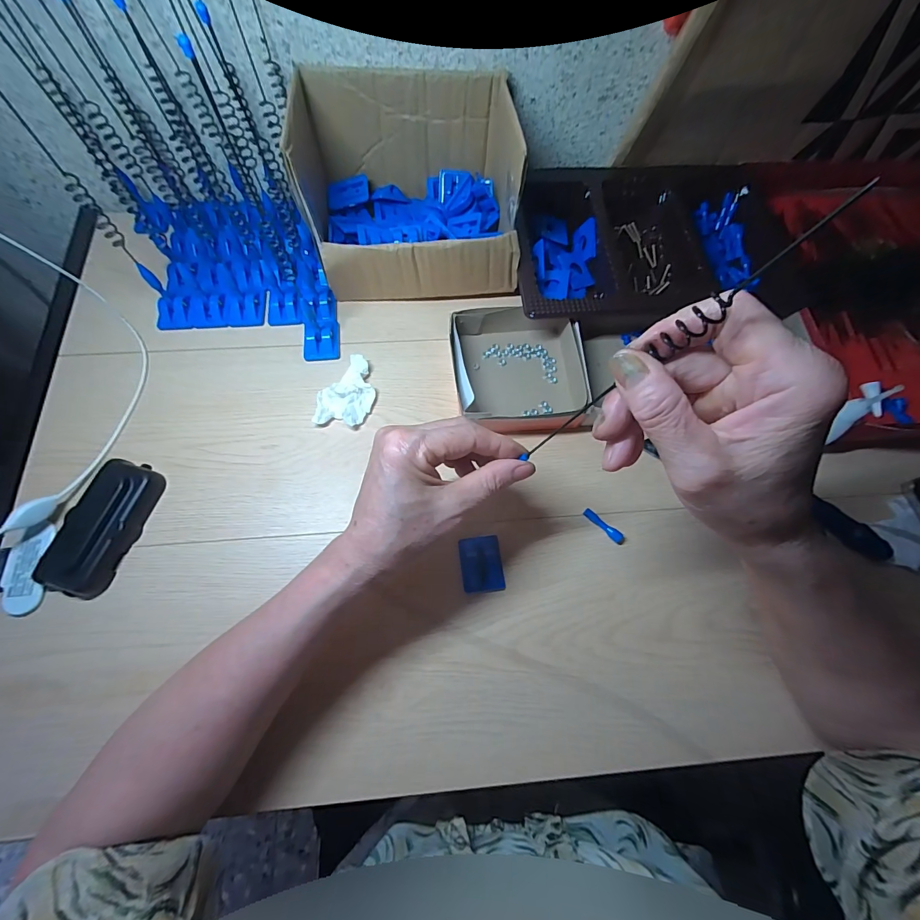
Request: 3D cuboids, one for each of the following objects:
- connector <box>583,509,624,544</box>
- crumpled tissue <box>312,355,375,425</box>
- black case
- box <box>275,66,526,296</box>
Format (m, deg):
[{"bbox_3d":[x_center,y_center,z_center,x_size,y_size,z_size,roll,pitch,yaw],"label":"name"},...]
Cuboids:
[{"bbox_3d":[0.128,0.059,0.354,0.042,0.006,0.009,43,77,11],"label":"connector"},{"bbox_3d":[-0.108,-0.067,0.384,0.050,0.014,0.072,5,73,0],"label":"crumpled tissue"},{"bbox_3d":[-0.295,0.054,0.330,0.048,0.027,0.109,18,73,4],"label":"black case"},{"bbox_3d":[-0.048,-0.264,0.396,0.199,0.108,0.161,-3,73,-3],"label":"box"}]

